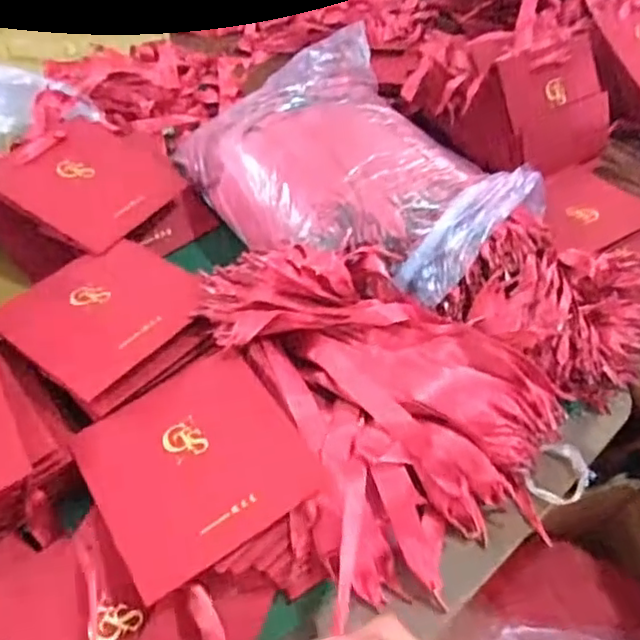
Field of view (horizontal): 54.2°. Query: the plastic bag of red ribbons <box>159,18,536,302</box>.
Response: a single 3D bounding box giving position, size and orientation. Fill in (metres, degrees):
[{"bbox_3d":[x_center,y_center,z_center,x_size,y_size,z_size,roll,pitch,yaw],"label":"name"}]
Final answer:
[{"bbox_3d":[0.039,-0.155,0.626,0.259,0.082,0.337,-29,59,-26],"label":"plastic bag of red ribbons"}]

